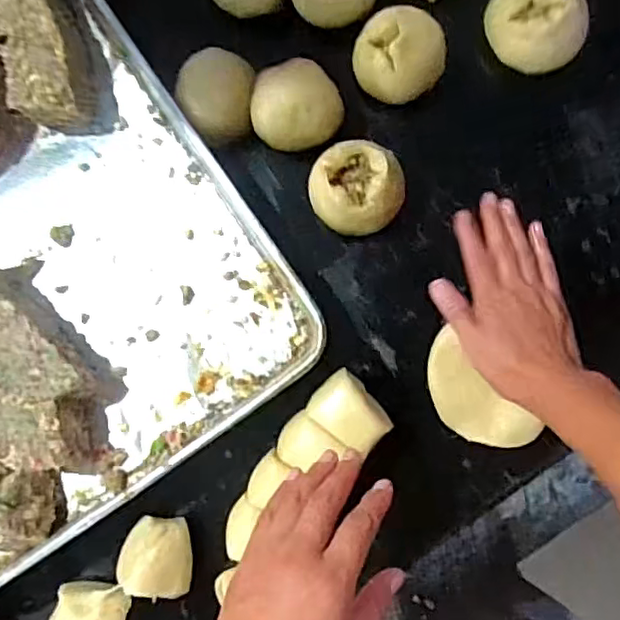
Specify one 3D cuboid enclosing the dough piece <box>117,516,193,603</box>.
[{"bbox_3d":[-0.127,0.199,0.495,0.061,0.031,0.057,4,86,5],"label":"dough piece"}]

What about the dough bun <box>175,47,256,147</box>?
[{"bbox_3d":[-0.080,-0.183,0.534,0.067,0.039,0.077,-7,85,4],"label":"dough bun"}]

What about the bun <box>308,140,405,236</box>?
[{"bbox_3d":[0.039,-0.099,0.514,0.073,0.054,0.071,0,85,5],"label":"bun"}]

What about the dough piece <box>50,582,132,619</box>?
[{"bbox_3d":[-0.177,0.244,0.497,0.059,0.028,0.062,0,85,5],"label":"dough piece"}]

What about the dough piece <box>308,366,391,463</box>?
[{"bbox_3d":[0.032,0.084,0.503,0.046,0.048,0.060,-43,83,0],"label":"dough piece"}]

